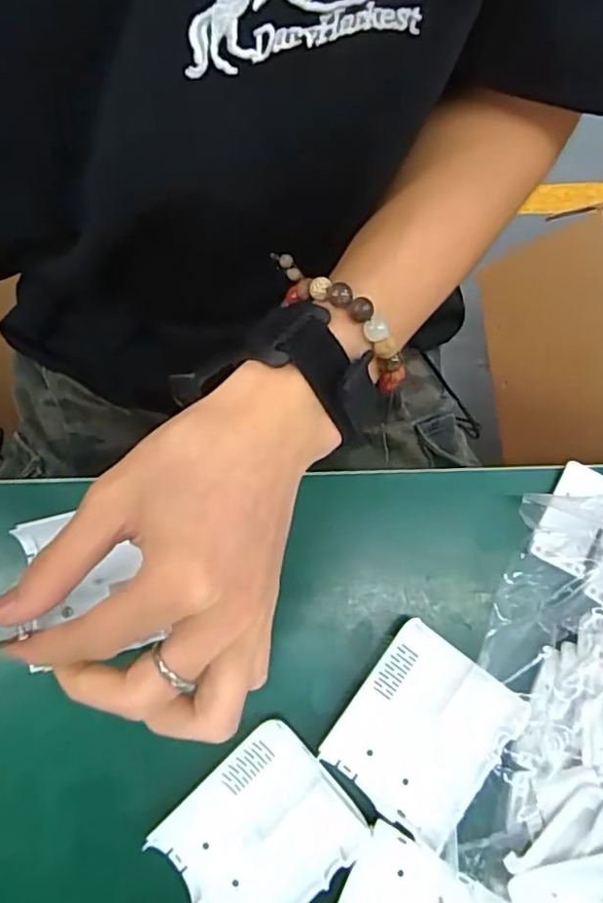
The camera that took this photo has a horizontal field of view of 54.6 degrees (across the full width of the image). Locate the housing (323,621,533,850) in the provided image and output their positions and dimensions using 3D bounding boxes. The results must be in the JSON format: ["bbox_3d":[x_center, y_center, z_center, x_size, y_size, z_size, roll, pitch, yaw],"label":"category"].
[{"bbox_3d":[0.056,0.131,0.278,0.066,0.018,0.079,37,81,7],"label":"housing"}]

